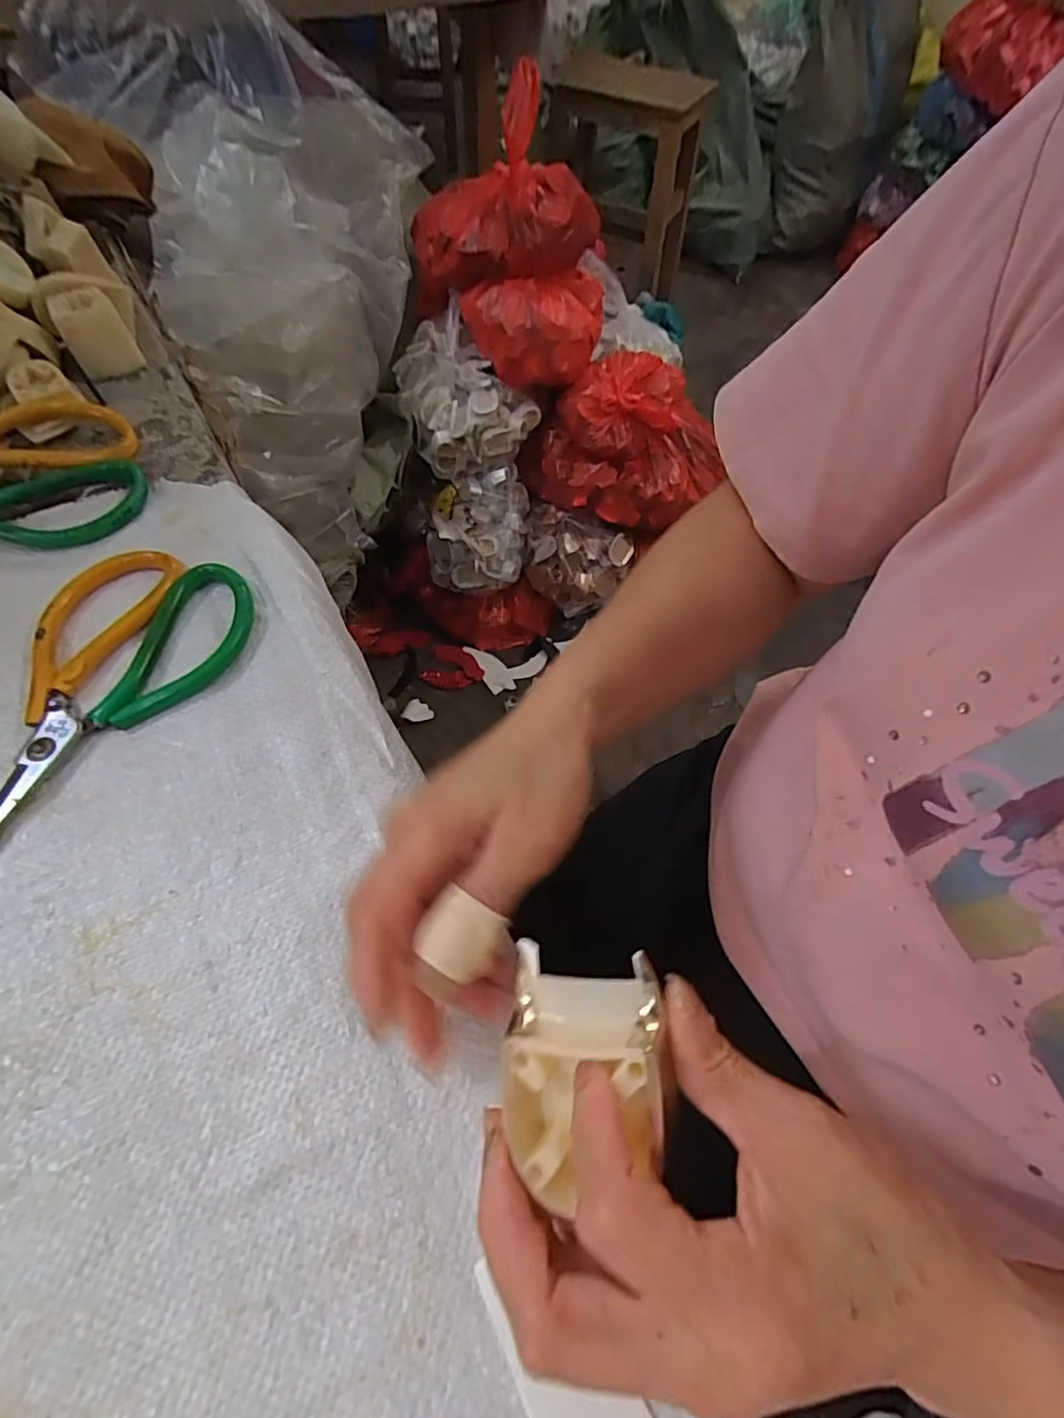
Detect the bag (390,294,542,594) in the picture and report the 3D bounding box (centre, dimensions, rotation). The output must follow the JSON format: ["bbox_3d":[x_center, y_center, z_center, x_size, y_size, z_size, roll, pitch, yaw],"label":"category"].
[{"bbox_3d":[-0.091,-0.413,1.010,0.204,0.136,0.422,-11,107,-9],"label":"bag"}]

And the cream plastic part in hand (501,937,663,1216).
[{"bbox_3d":[0.016,0.109,0.185,0.044,0.030,0.063,-5,50,18],"label":"cream plastic part in hand"}]

